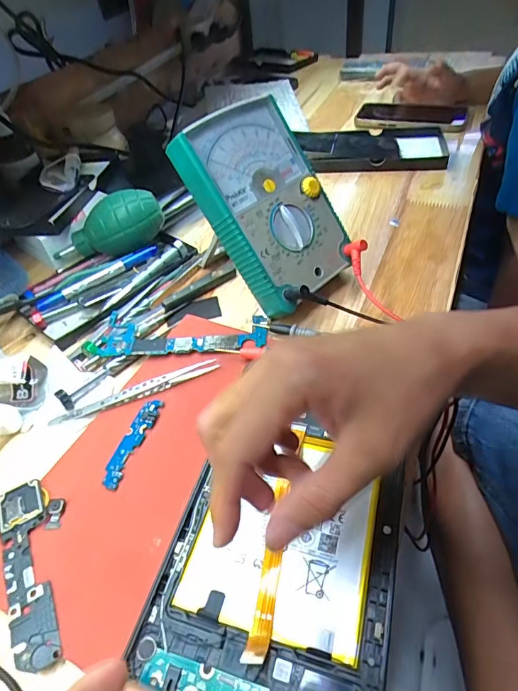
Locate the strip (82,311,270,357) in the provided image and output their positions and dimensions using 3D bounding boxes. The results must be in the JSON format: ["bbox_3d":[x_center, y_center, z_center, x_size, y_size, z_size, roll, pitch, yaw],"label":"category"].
[{"bbox_3d":[-0.071,-0.010,0.382,0.156,0.008,0.053,0,46,8],"label":"strip"}]

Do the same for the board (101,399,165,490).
[{"bbox_3d":[-0.090,0.067,0.310,0.015,0.004,0.072,11,49,17],"label":"board"}]

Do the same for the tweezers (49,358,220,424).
[{"bbox_3d":[-0.094,0.036,0.338,0.130,0.009,0.007,-18,46,-9],"label":"tweezers"}]

